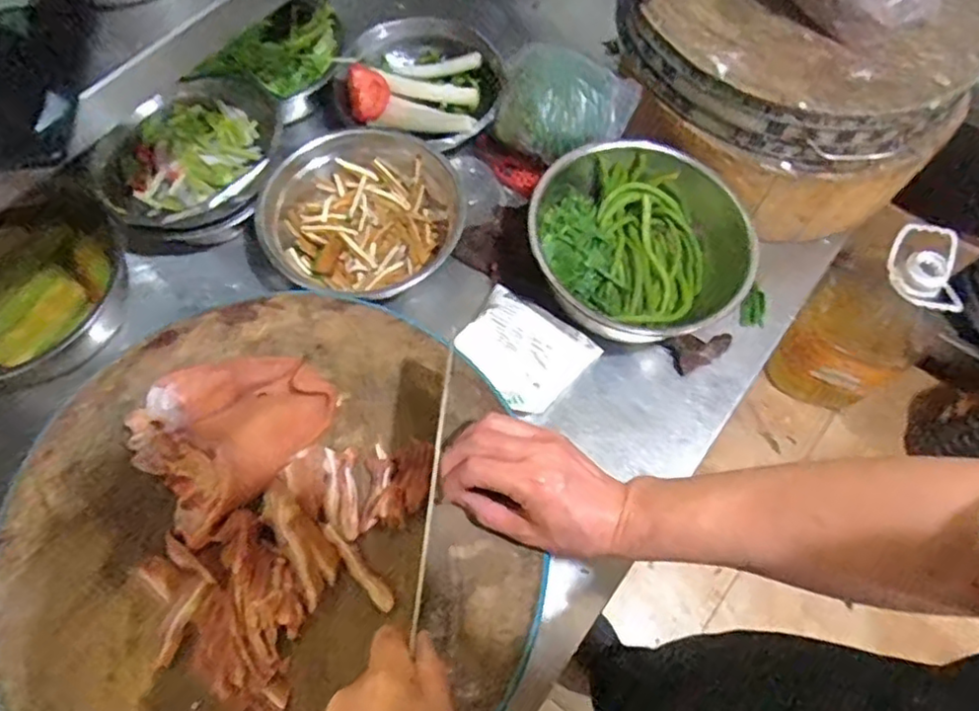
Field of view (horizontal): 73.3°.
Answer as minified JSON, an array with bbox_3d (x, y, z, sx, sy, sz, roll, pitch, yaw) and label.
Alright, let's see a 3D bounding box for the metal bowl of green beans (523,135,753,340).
[{"bbox_3d":[0.167,-0.118,0.725,0.245,0.095,0.208,7,67,2],"label":"metal bowl of green beans"}]

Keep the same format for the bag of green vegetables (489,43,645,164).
[{"bbox_3d":[0.086,-0.292,0.767,0.156,0.076,0.113,19,67,7],"label":"bag of green vegetables"}]

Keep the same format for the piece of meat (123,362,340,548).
[{"bbox_3d":[-0.207,0.052,0.514,0.124,0.033,0.145,36,71,13],"label":"piece of meat"}]

